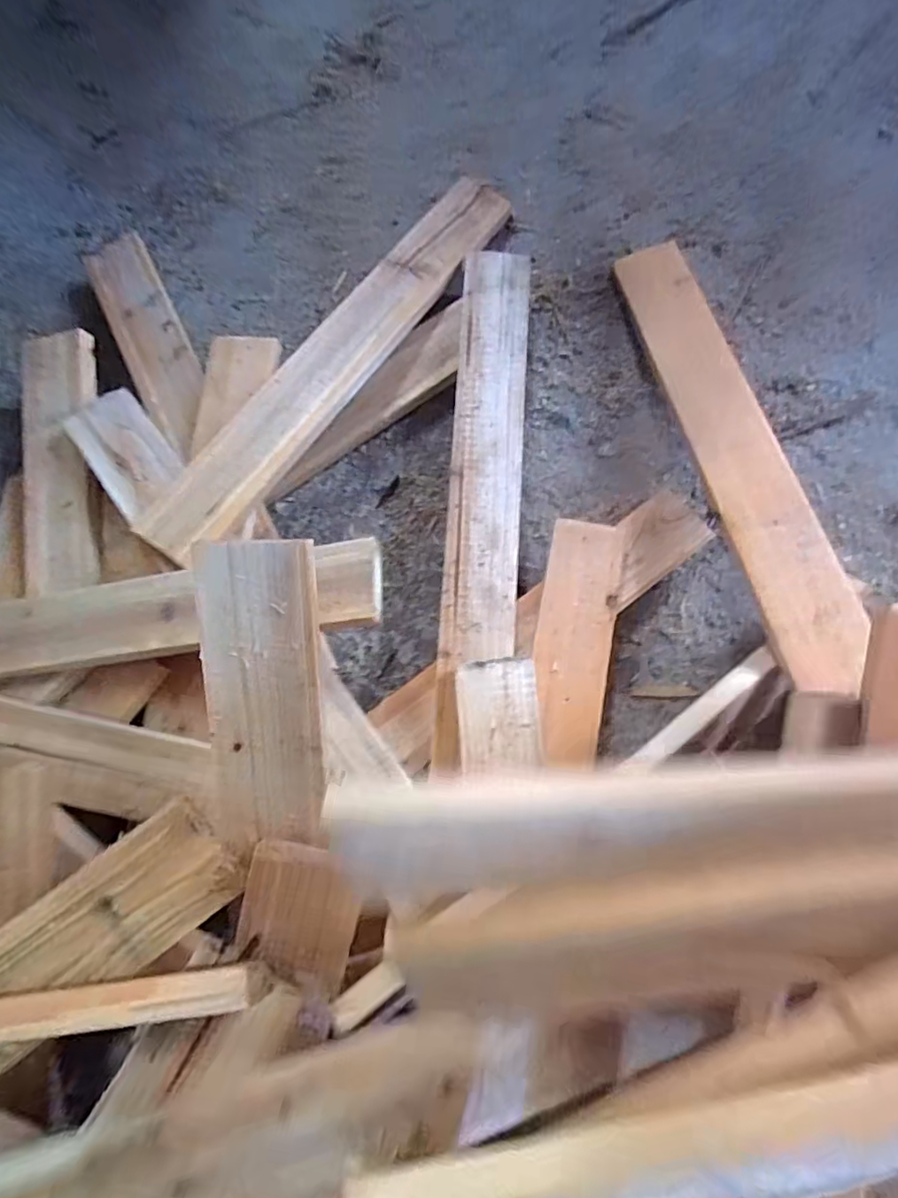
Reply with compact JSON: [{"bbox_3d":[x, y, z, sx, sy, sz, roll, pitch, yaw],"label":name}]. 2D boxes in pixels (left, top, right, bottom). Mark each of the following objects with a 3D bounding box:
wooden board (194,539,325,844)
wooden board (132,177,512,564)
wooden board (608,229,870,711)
[{"bbox_3d":[-0.102,0.052,0.313,0.061,0.011,0.166,0,99,1],"label":"wooden board"},{"bbox_3d":[-0.098,-0.222,0.516,0.078,0.024,0.476,35,76,10],"label":"wooden board"},{"bbox_3d":[0.236,-0.134,0.481,0.073,0.021,0.436,-14,69,6],"label":"wooden board"}]

